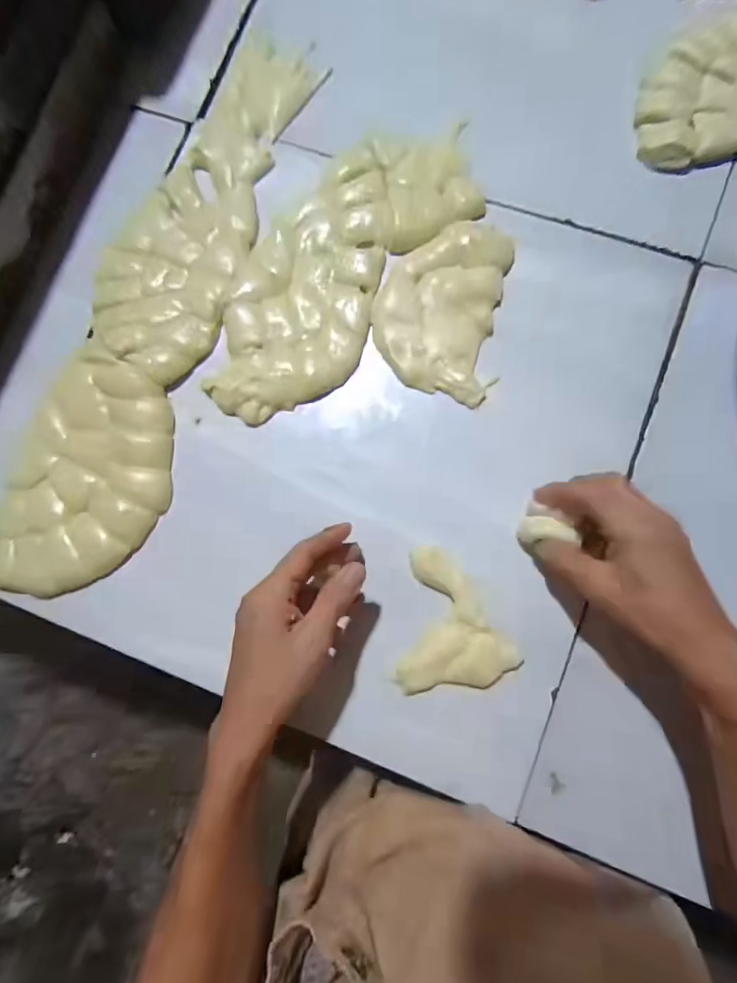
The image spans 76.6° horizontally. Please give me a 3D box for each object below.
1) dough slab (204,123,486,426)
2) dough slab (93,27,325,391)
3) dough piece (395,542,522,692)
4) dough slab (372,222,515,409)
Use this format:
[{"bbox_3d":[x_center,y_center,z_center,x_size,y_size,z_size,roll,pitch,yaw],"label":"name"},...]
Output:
[{"bbox_3d":[-0.033,-0.201,0.429,0.135,0.015,0.307,39,87,9],"label":"dough slab"},{"bbox_3d":[-0.150,-0.281,0.439,0.123,0.020,0.356,23,84,8],"label":"dough slab"},{"bbox_3d":[0.053,0.108,0.371,0.088,0.014,0.114,-32,80,0],"label":"dough piece"},{"bbox_3d":[0.063,-0.166,0.414,0.110,0.018,0.164,8,82,6],"label":"dough slab"}]

